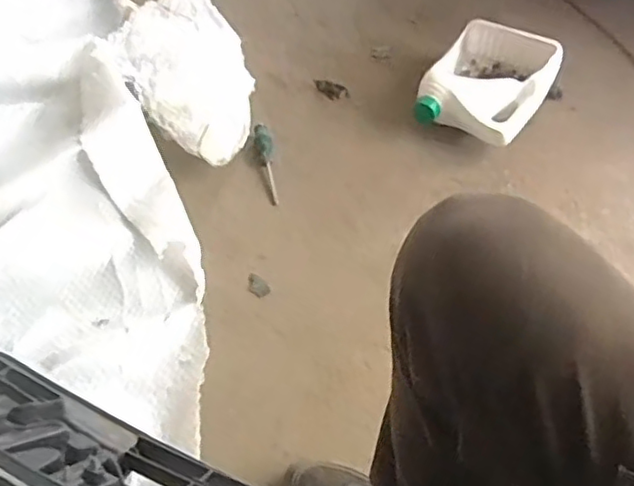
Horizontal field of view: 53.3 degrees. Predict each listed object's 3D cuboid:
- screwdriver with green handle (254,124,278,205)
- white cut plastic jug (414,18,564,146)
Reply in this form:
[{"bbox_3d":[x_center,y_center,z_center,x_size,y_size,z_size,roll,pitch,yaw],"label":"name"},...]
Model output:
[{"bbox_3d":[-0.089,-0.144,1.117,0.031,0.022,0.183,-5,49,-7],"label":"screwdriver with green handle"},{"bbox_3d":[0.338,-0.313,1.236,0.219,0.099,0.287,22,51,18],"label":"white cut plastic jug"}]

